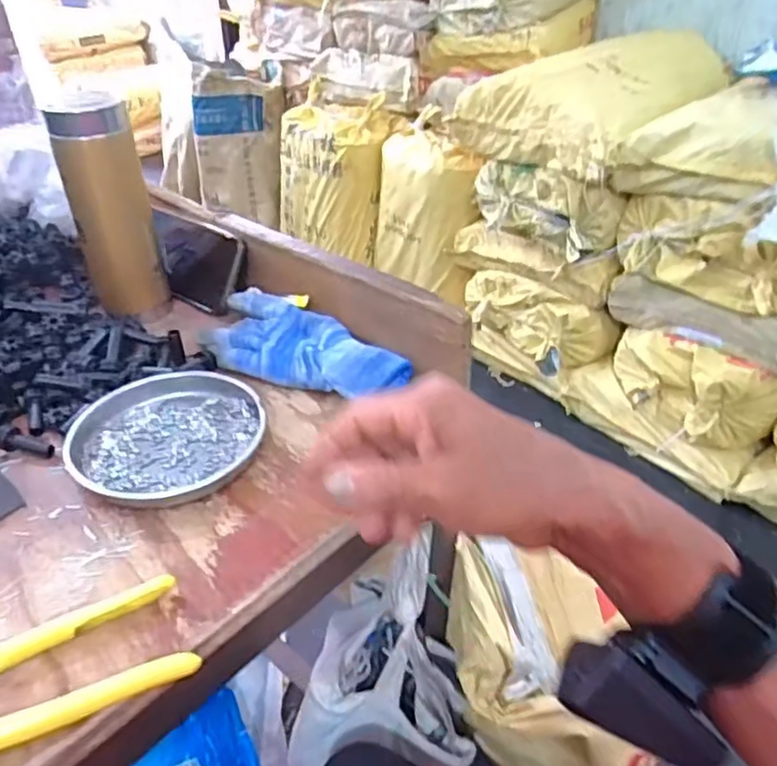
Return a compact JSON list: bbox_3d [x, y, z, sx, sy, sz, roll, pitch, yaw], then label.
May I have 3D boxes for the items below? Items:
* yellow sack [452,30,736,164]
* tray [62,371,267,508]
[{"bbox_3d":[0.454,-0.664,1.506,0.398,0.241,0.461,-26,44,-32],"label":"yellow sack"},{"bbox_3d":[-0.156,0.035,0.452,0.127,0.023,0.119,1,36,-1],"label":"tray"}]

